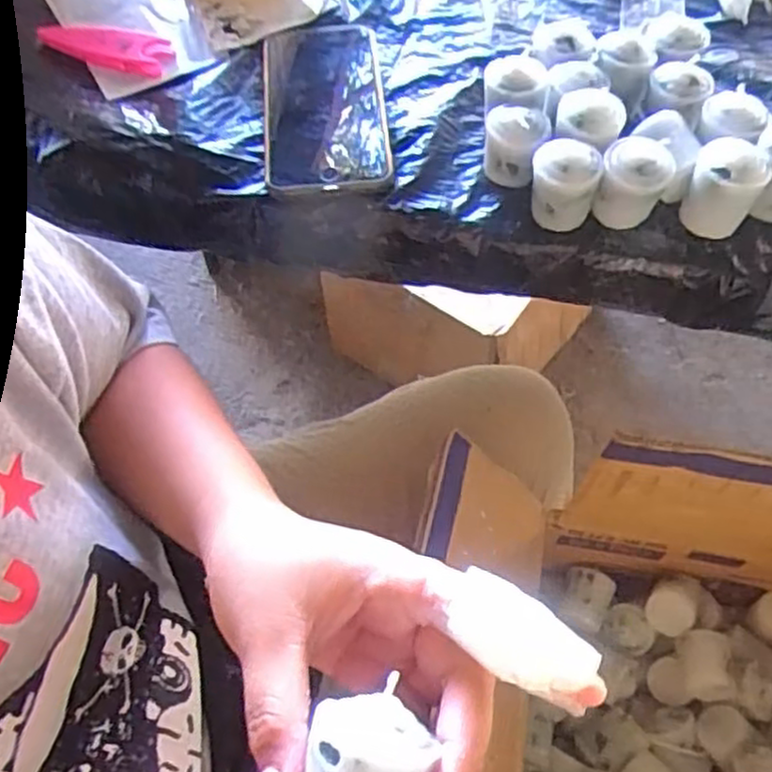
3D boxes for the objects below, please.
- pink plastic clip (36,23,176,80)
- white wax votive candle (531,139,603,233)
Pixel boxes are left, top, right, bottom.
[{"bbox_3d":[-0.202,-0.239,0.515,0.095,0.013,0.036,9,59,8],"label":"pink plastic clip"},{"bbox_3d":[0.104,-0.116,0.427,0.038,0.043,0.032,13,60,10],"label":"white wax votive candle"}]

